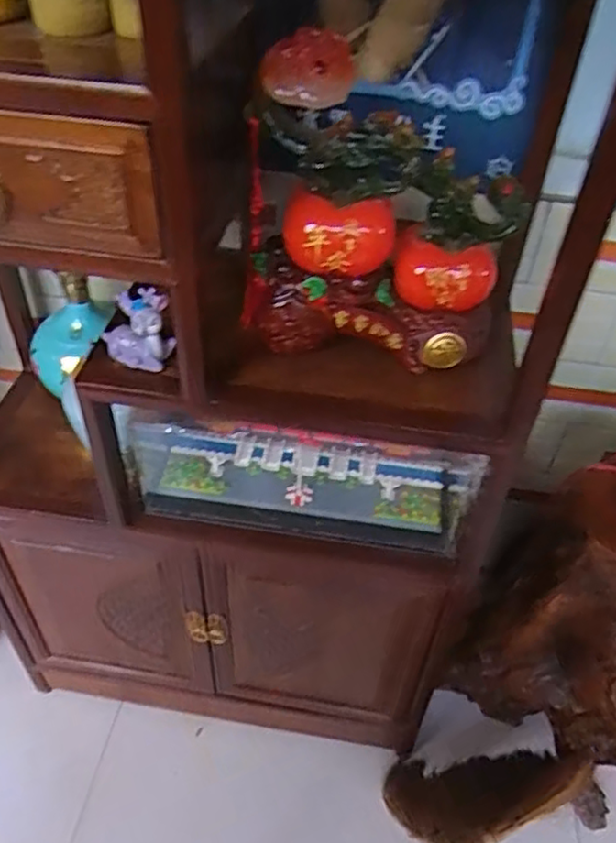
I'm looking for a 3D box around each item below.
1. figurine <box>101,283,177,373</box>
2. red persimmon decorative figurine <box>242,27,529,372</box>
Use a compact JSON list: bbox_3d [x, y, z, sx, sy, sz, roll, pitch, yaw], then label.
[{"bbox_3d":[-0.171,-0.094,0.656,0.072,0.082,0.033,14,45,12],"label":"figurine"},{"bbox_3d":[0.066,-0.187,0.623,0.251,0.261,0.085,7,44,4],"label":"red persimmon decorative figurine"}]

